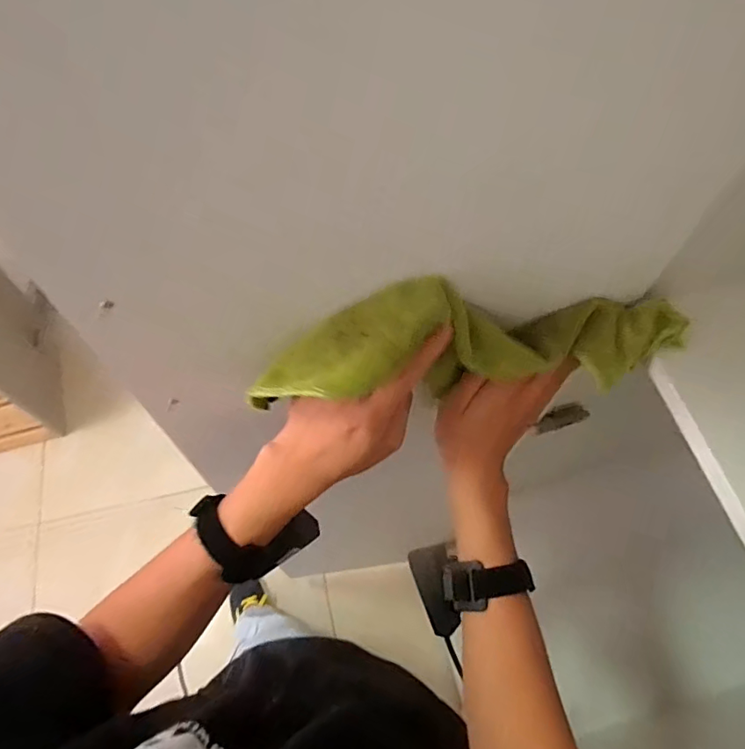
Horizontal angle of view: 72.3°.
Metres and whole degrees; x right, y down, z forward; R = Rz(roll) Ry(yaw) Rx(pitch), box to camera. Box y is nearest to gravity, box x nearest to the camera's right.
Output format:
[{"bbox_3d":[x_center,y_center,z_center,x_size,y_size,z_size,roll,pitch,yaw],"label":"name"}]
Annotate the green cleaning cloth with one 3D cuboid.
[{"bbox_3d":[0.069,-0.018,0.342,0.289,0.086,0.046,-3,62,-9],"label":"green cleaning cloth"}]

